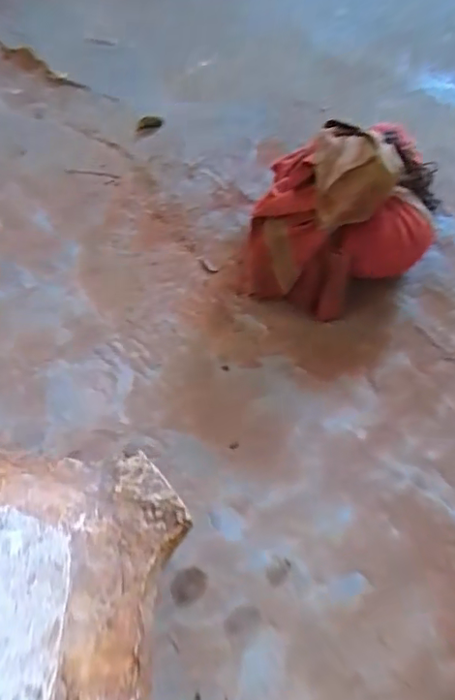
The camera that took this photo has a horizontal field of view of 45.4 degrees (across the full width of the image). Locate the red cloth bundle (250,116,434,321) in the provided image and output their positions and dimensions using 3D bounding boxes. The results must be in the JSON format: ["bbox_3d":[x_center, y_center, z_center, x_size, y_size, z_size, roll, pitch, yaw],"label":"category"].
[{"bbox_3d":[0.107,-0.132,0.508,0.165,0.127,0.161,14,56,11],"label":"red cloth bundle"}]

